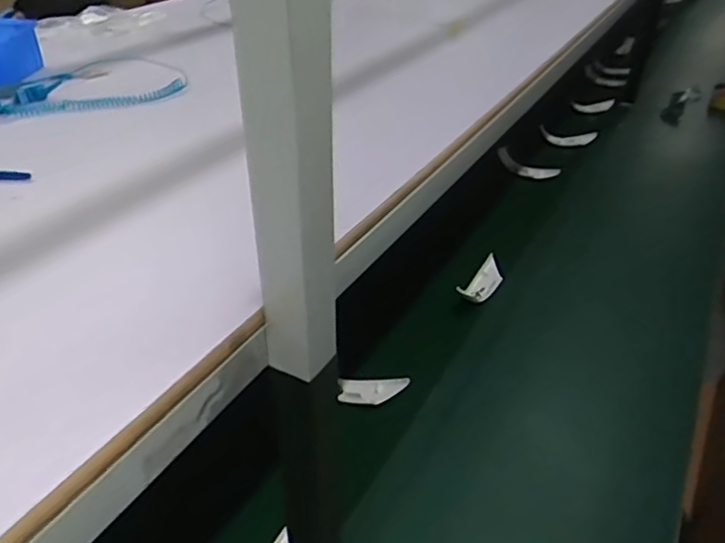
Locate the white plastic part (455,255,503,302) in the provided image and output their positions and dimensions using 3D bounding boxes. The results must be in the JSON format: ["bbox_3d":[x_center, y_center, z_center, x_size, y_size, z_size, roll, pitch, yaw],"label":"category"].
[{"bbox_3d":[0.245,0.024,1.220,0.055,0.048,0.152,21,40,26],"label":"white plastic part"}]

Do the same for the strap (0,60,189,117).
[{"bbox_3d":[-0.385,-0.265,0.833,0.249,0.020,0.149,-14,38,-21],"label":"strap"}]

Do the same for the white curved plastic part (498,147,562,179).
[{"bbox_3d":[0.453,-0.283,1.591,0.153,0.057,0.049,27,43,32],"label":"white curved plastic part"}]

